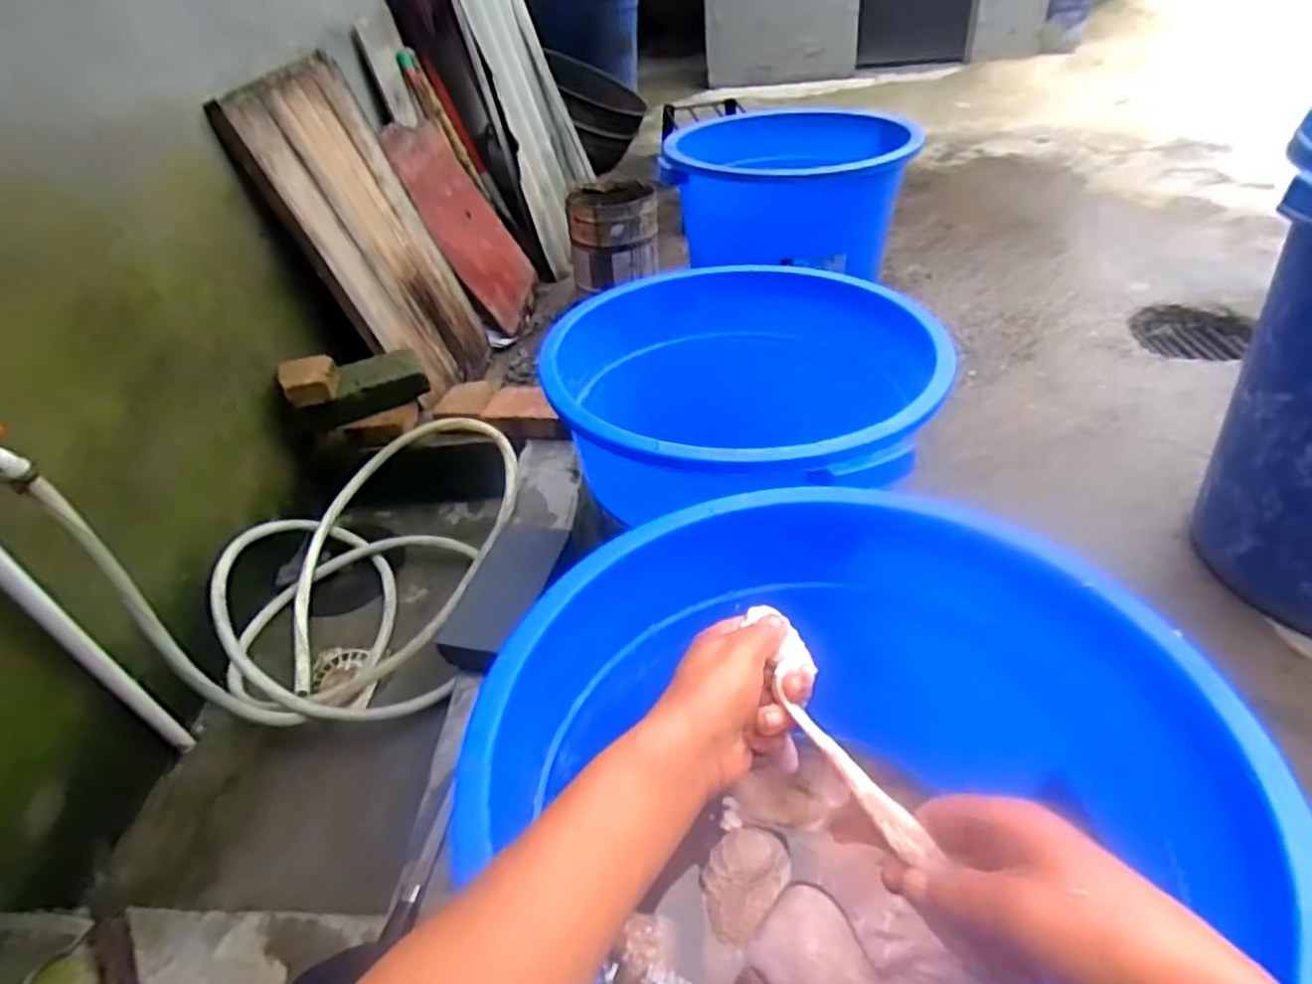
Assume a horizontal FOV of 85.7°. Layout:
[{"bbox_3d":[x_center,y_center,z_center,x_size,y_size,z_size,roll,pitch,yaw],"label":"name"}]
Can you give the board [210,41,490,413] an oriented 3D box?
[{"bbox_3d":[-0.632,-0.552,1.620,0.042,0.766,0.546,-14,32,15],"label":"board"}]

